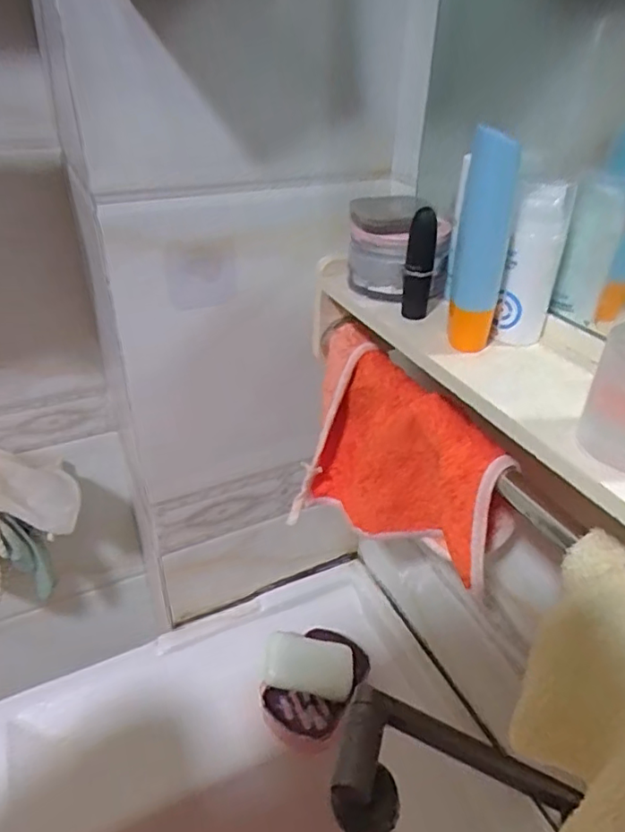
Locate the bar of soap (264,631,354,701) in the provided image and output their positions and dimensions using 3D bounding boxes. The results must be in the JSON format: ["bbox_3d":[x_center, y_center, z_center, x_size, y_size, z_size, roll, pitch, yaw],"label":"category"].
[{"bbox_3d":[-0.003,0.287,0.668,0.101,0.022,0.065,5,34,4],"label":"bar of soap"}]

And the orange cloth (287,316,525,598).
[{"bbox_3d":[0.064,0.045,0.468,0.080,0.162,0.210,-28,45,-36],"label":"orange cloth"}]

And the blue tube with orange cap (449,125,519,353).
[{"bbox_3d":[0.105,-0.102,0.348,0.029,0.126,0.029,14,36,17],"label":"blue tube with orange cap"}]

